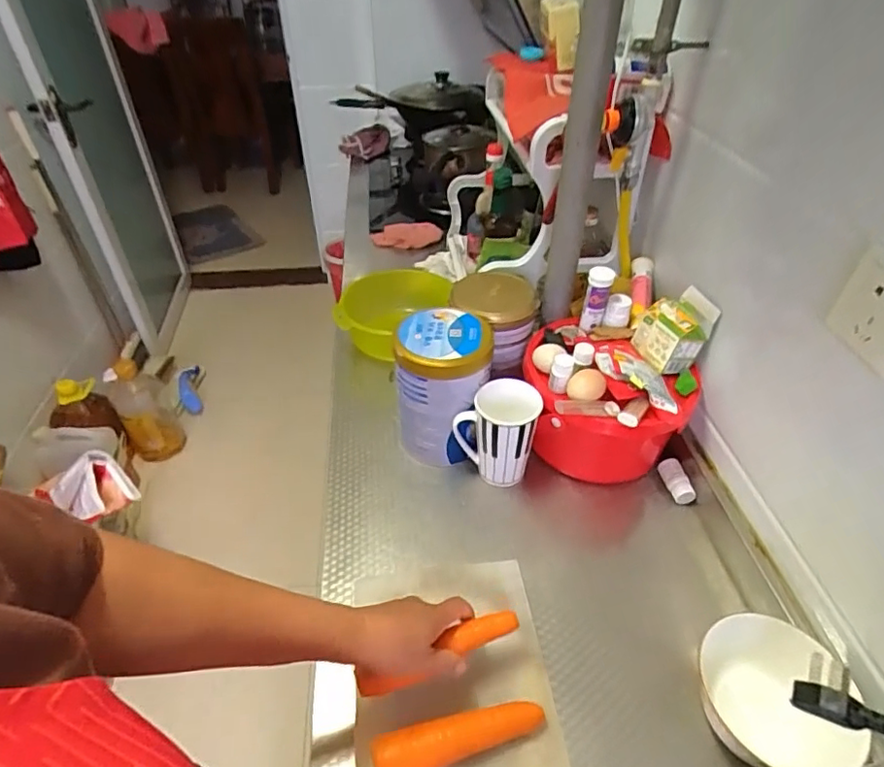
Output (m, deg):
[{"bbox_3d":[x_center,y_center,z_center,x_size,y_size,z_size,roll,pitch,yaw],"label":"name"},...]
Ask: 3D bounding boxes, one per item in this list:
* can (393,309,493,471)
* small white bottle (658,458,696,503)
[{"bbox_3d":[0.003,0.013,0.764,0.117,0.198,0.114,0,41,0],"label":"can"},{"bbox_3d":[0.319,0.135,0.749,0.028,0.032,0.062,-4,41,-5],"label":"small white bottle"}]

